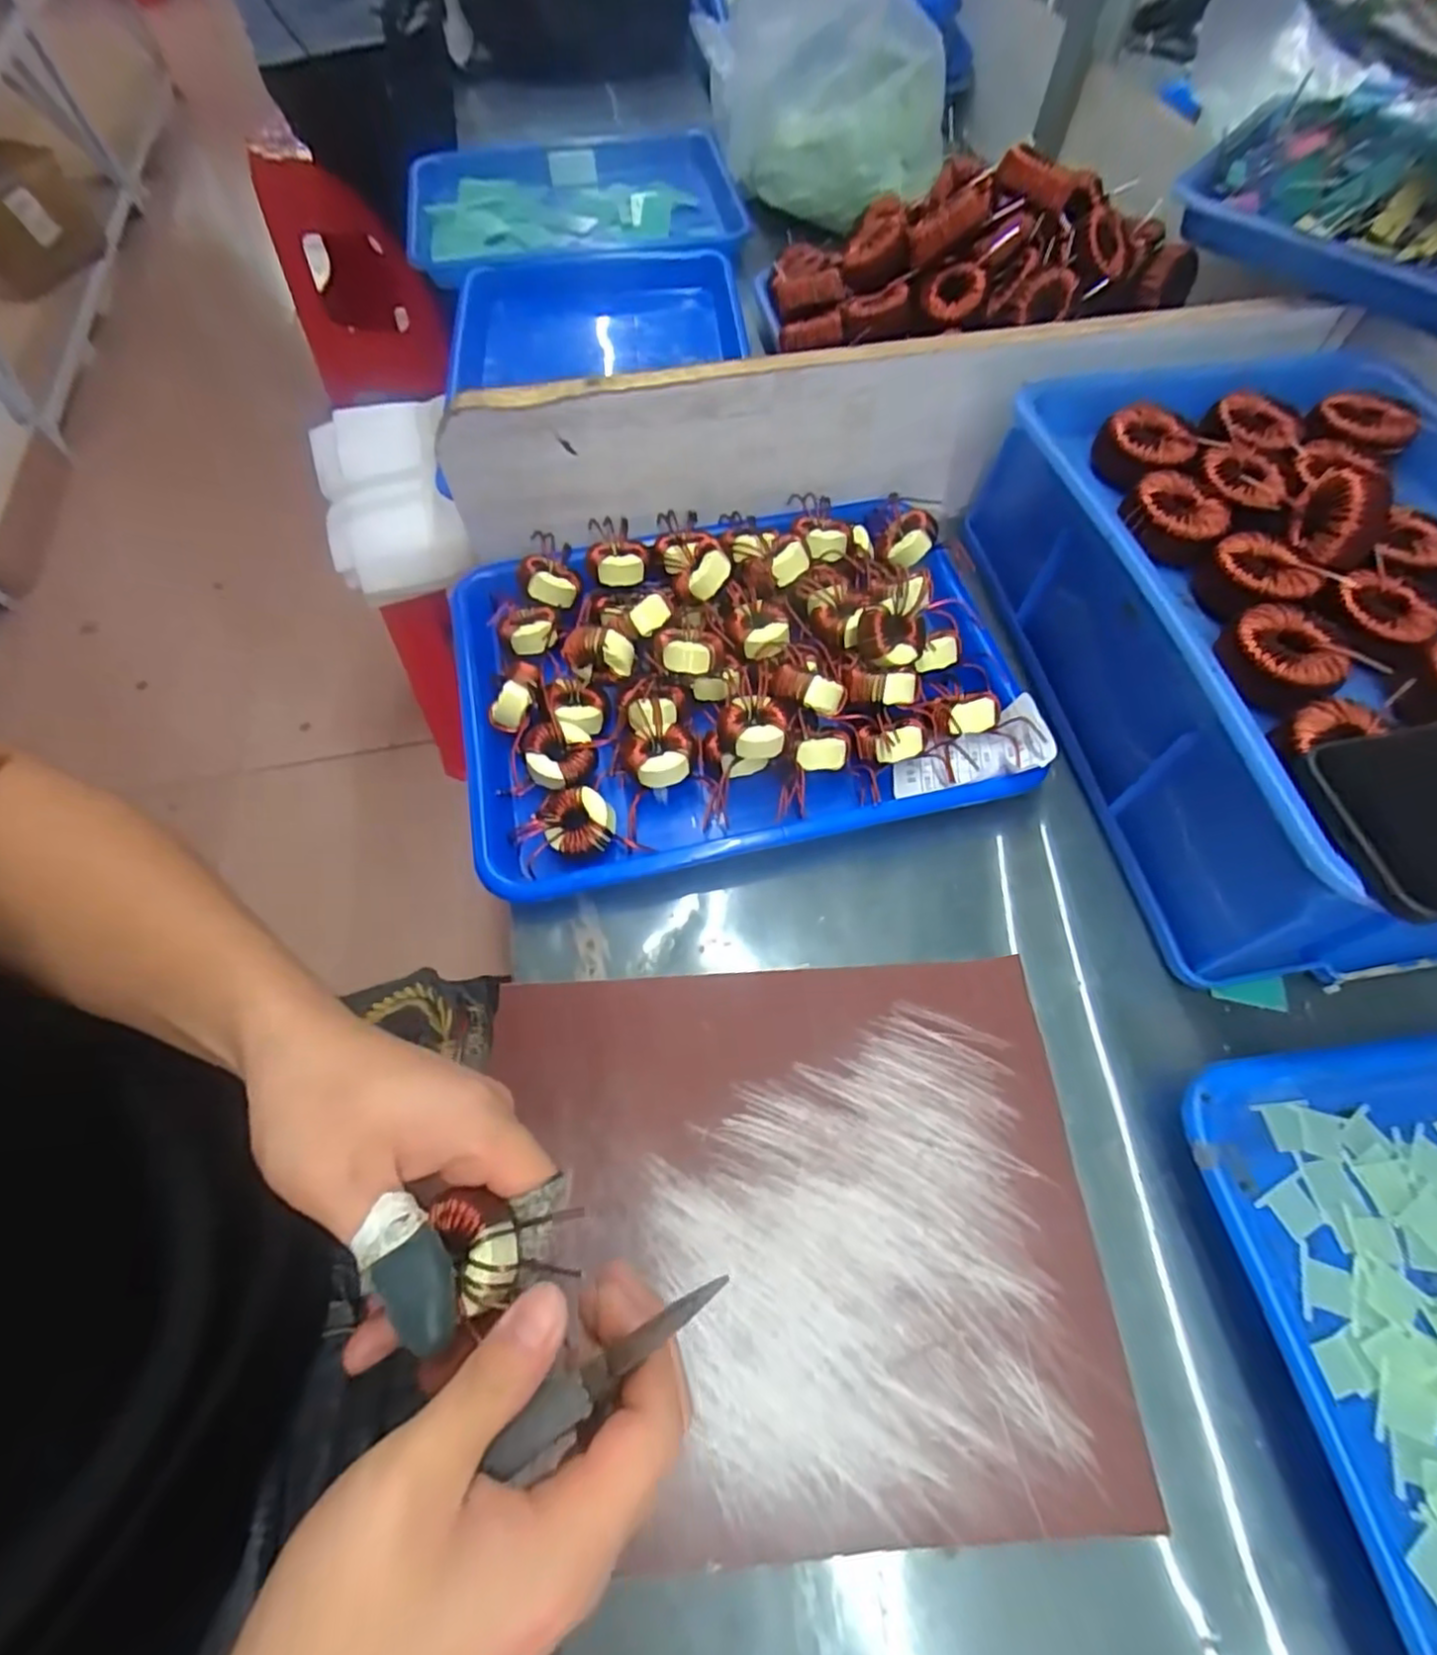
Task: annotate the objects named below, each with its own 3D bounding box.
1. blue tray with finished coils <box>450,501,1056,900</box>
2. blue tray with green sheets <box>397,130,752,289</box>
[{"bbox_3d":[0.006,-0.100,0.436,0.334,0.062,0.251,-12,63,-6],"label":"blue tray with finished coils"},{"bbox_3d":[-0.148,-0.624,0.702,0.322,0.045,0.260,-10,63,-5],"label":"blue tray with green sheets"}]

